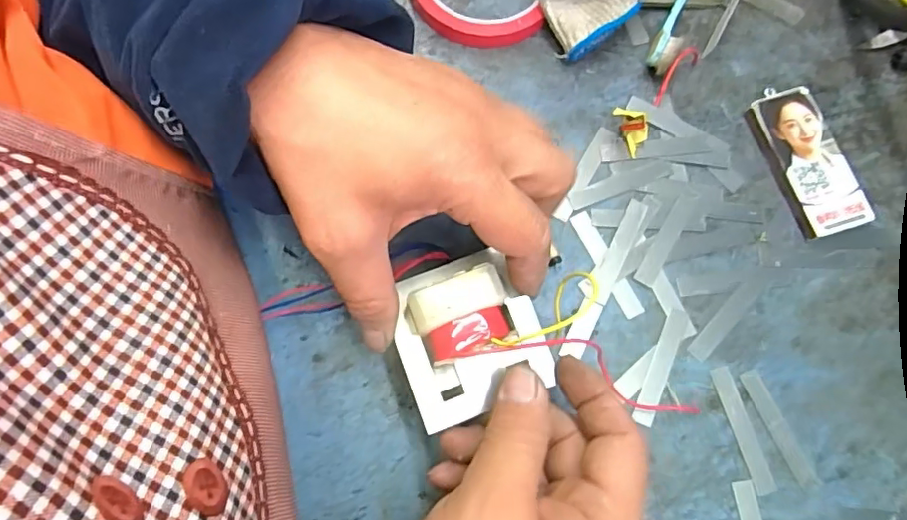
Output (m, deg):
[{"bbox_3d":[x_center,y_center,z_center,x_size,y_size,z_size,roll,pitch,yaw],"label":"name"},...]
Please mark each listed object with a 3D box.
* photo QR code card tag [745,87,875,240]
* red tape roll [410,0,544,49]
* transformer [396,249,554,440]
[{"bbox_3d":[0.209,-0.059,0.335,0.038,0.012,0.091,-16,76,-5],"label":"photo QR code card tag"},{"bbox_3d":[0.014,-0.178,0.360,0.088,0.018,0.090,0,75,-1],"label":"red tape roll"},{"bbox_3d":[0.007,0.038,0.260,0.067,0.035,0.071,-22,76,-6],"label":"transformer"}]

